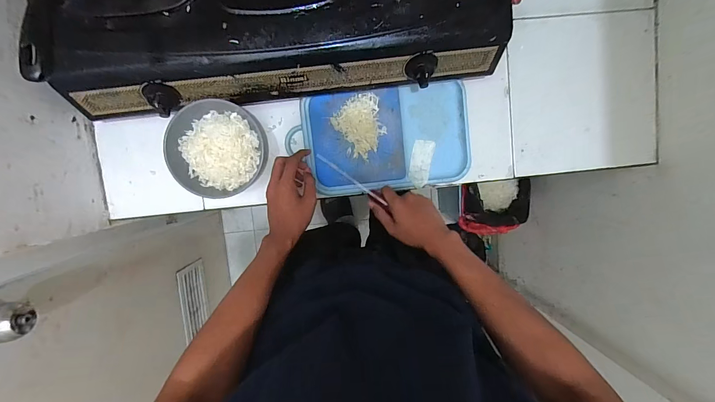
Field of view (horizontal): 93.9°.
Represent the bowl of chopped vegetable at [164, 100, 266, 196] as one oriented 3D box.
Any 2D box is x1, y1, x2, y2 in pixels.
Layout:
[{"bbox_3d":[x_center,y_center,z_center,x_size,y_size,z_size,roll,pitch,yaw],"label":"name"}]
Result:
[{"bbox_3d":[-0.241,-0.089,0.585,0.145,0.072,0.159,0,96,-4],"label":"bowl of chopped vegetable"}]

